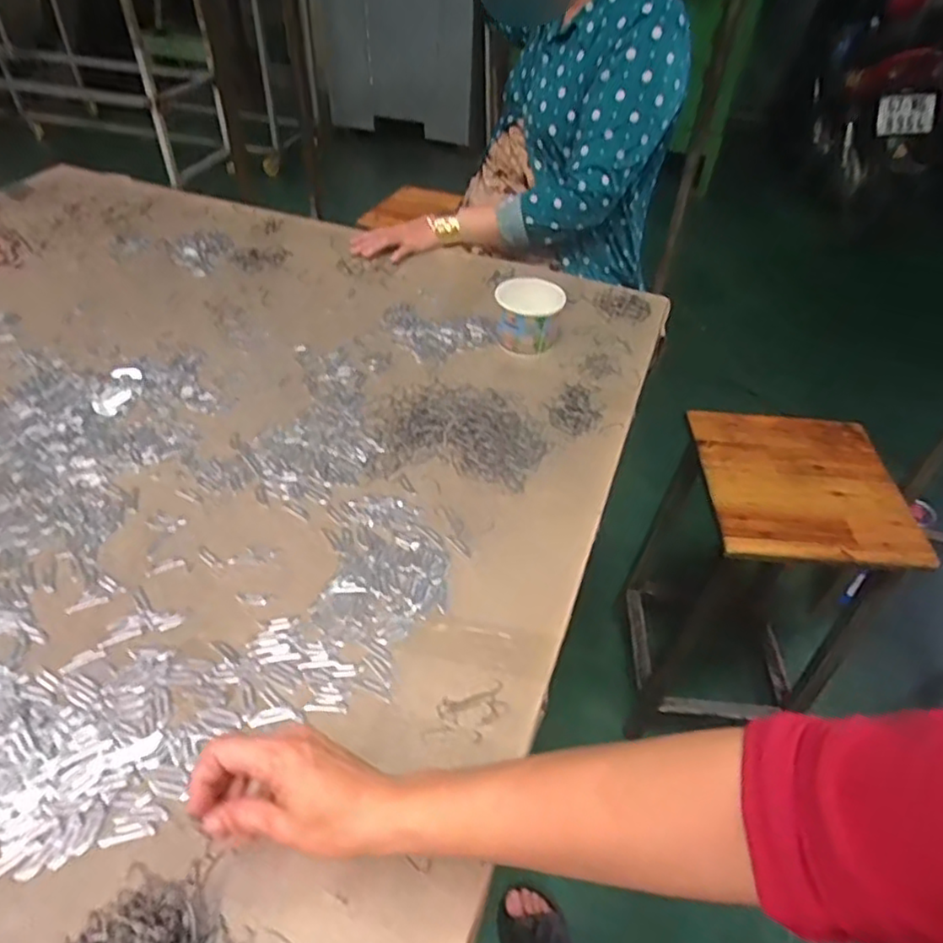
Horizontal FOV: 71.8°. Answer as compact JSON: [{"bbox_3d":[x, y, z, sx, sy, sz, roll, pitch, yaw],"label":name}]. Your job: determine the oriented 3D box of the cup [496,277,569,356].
[{"bbox_3d":[0.079,-0.214,0.901,0.084,0.089,0.078,3,44,-2],"label":"cup"}]

